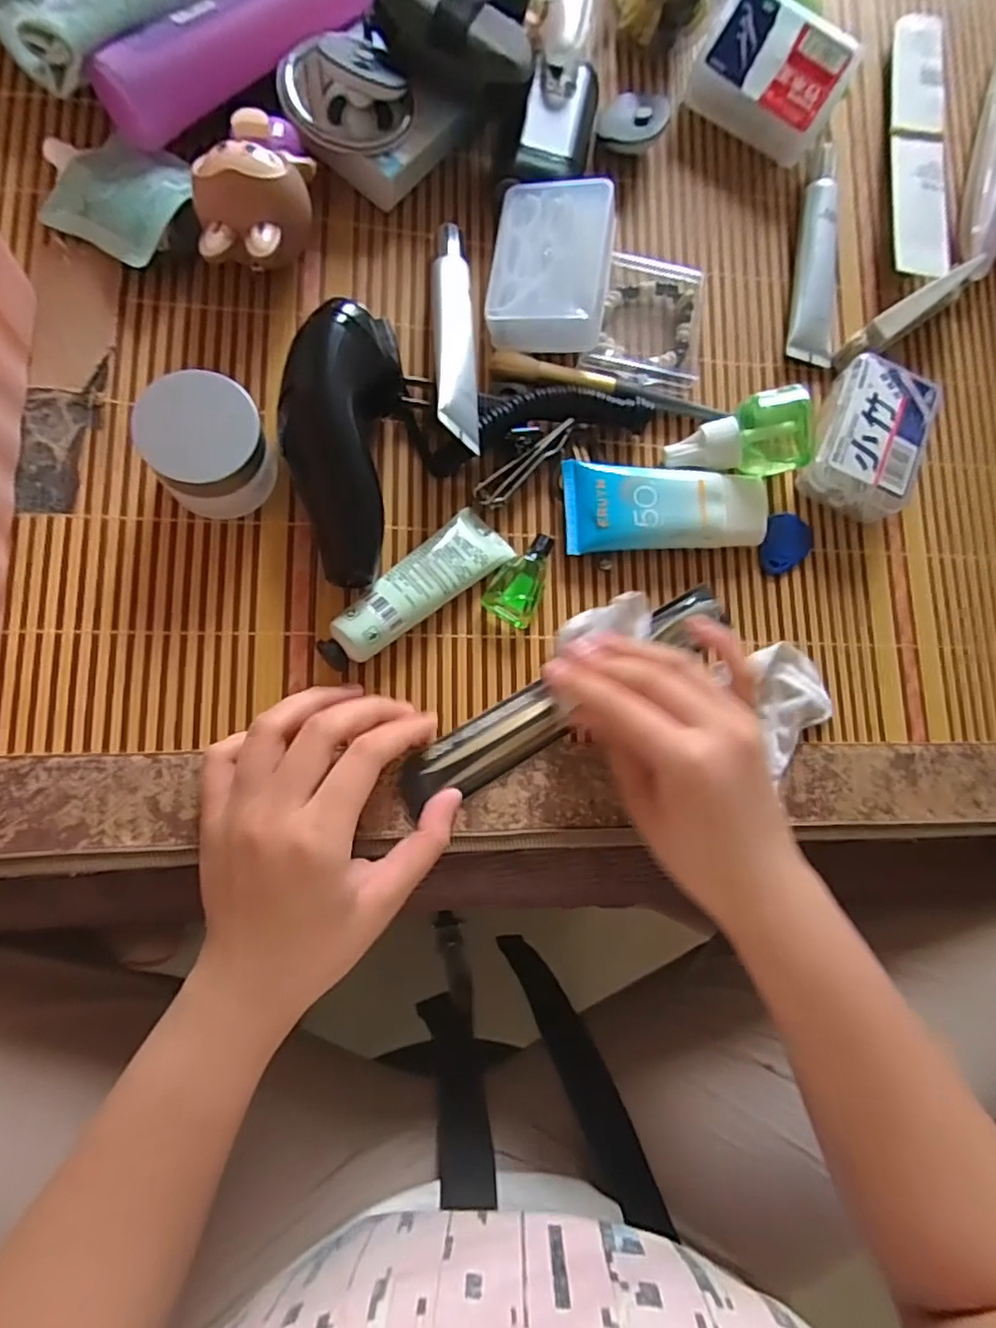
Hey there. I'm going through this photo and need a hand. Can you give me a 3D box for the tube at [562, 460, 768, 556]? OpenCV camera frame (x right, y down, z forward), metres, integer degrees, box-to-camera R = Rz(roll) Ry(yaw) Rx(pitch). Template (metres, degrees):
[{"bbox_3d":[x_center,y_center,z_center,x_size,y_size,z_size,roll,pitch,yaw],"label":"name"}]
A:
[{"bbox_3d":[0.093,-0.087,0.347,0.112,0.018,0.047,-2,82,-9],"label":"tube"}]

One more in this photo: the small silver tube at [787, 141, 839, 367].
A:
[{"bbox_3d":[0.198,-0.258,0.392,0.028,0.017,0.139,4,81,-9],"label":"small silver tube"}]

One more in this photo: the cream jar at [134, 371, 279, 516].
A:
[{"bbox_3d":[-0.136,-0.103,0.297,0.051,0.043,0.053,1,82,-9],"label":"cream jar"}]

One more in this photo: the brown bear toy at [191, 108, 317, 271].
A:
[{"bbox_3d":[-0.121,-0.235,0.316,0.052,0.053,0.083,-5,83,-10],"label":"brown bear toy"}]

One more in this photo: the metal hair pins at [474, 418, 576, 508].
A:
[{"bbox_3d":[0.017,-0.108,0.339,0.070,0.014,0.013,-40,90,-12],"label":"metal hair pins"}]

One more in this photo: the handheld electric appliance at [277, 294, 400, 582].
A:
[{"bbox_3d":[-0.077,-0.105,0.305,0.051,0.047,0.132,3,81,-9],"label":"handheld electric appliance"}]

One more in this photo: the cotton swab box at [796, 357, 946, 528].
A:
[{"bbox_3d":[0.220,-0.134,0.370,0.059,0.030,0.082,24,79,-5],"label":"cotton swab box"}]

